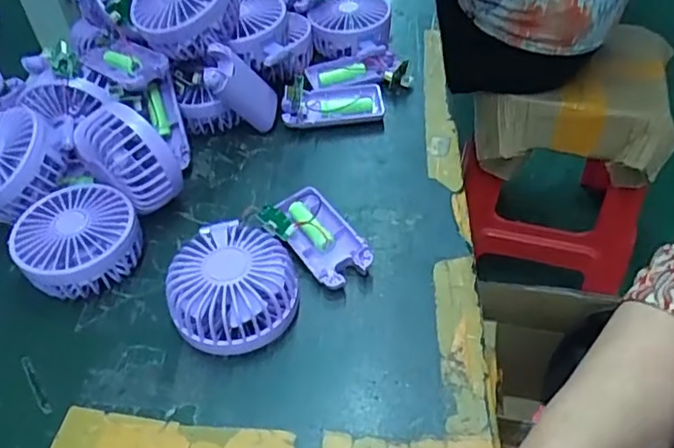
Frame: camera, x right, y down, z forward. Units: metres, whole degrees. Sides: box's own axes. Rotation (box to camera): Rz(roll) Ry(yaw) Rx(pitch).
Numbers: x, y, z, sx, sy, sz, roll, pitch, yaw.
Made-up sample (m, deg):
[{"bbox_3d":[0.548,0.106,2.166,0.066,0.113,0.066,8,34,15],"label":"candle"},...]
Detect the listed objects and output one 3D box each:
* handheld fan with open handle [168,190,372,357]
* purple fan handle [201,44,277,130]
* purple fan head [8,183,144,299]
[{"bbox_3d":[-0.051,0.027,0.411,0.142,0.045,0.092,-33,54,-25],"label":"handheld fan with open handle"},{"bbox_3d":[-0.081,-0.116,0.506,0.036,0.088,0.026,-49,56,3],"label":"purple fan handle"},{"bbox_3d":[-0.191,0.015,0.435,0.083,0.042,0.083,-2,47,2],"label":"purple fan head"}]

